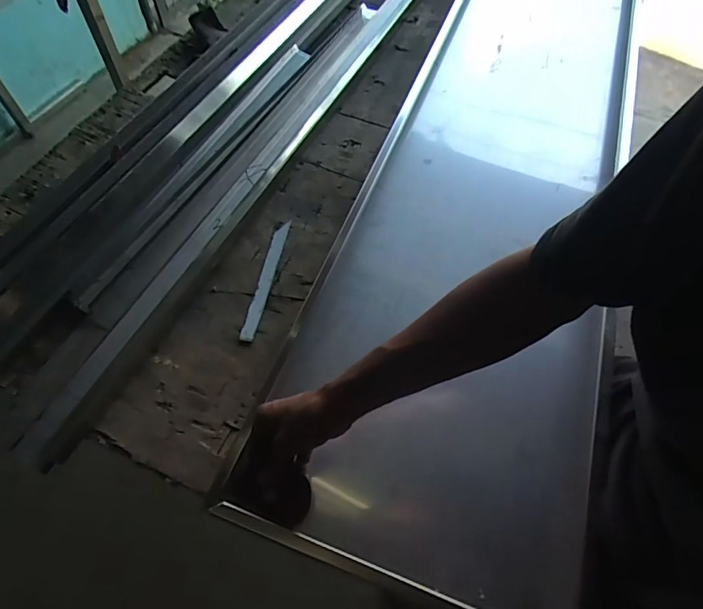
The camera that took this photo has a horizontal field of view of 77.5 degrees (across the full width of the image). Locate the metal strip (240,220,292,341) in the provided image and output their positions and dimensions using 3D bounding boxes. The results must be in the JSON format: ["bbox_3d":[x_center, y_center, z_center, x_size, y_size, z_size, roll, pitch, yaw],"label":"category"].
[{"bbox_3d":[-0.127,-0.042,0.660,0.022,0.008,0.212,9,60,4],"label":"metal strip"}]

